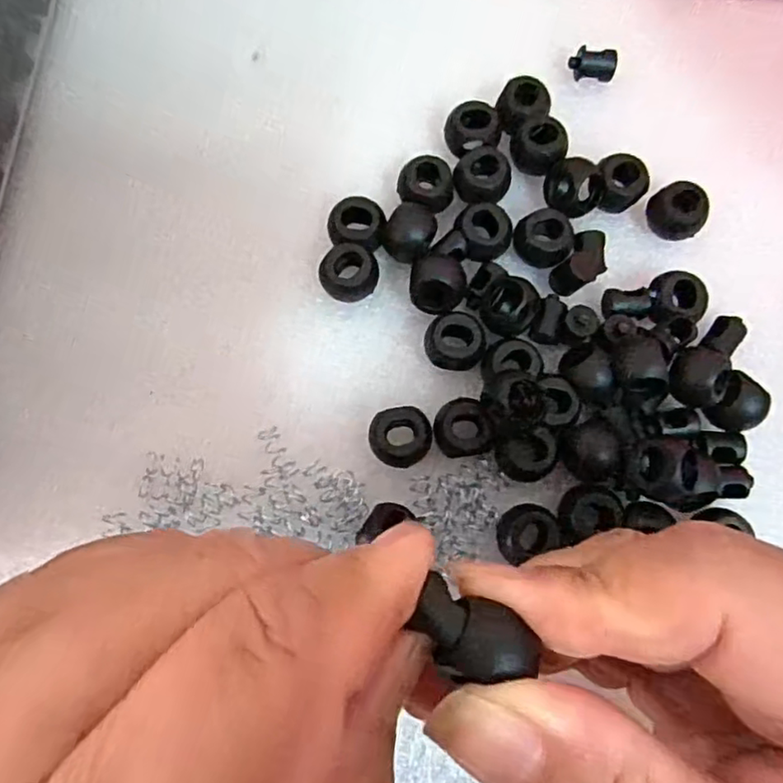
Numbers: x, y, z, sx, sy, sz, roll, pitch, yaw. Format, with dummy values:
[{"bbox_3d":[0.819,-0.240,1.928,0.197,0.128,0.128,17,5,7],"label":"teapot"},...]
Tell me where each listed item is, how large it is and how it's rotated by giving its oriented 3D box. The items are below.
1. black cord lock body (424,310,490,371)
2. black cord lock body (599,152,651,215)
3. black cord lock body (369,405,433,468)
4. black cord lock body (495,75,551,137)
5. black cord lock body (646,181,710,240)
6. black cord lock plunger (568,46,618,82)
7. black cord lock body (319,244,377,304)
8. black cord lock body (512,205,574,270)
[{"bbox_3d":[0.019,-0.014,0.187,0.017,0.016,0.016,6,77,0],"label":"black cord lock body"},{"bbox_3d":[0.073,-0.065,0.198,0.014,0.014,0.015,0,79,-1],"label":"black cord lock body"},{"bbox_3d":[0.002,0.014,0.181,0.017,0.014,0.017,12,77,2],"label":"black cord lock body"},{"bbox_3d":[0.042,-0.092,0.203,0.017,0.013,0.014,-24,80,-6],"label":"black cord lock body"},{"bbox_3d":[0.090,-0.055,0.197,0.015,0.015,0.016,-12,79,-4],"label":"black cord lock body"},{"bbox_3d":[0.067,-0.109,0.209,0.015,0.009,0.008,4,79,-1],"label":"black cord lock plunger"},{"bbox_3d":[-0.013,-0.036,0.192,0.017,0.015,0.014,2,77,0],"label":"black cord lock body"},{"bbox_3d":[0.047,-0.047,0.193,0.018,0.011,0.016,15,79,1],"label":"black cord lock body"}]

